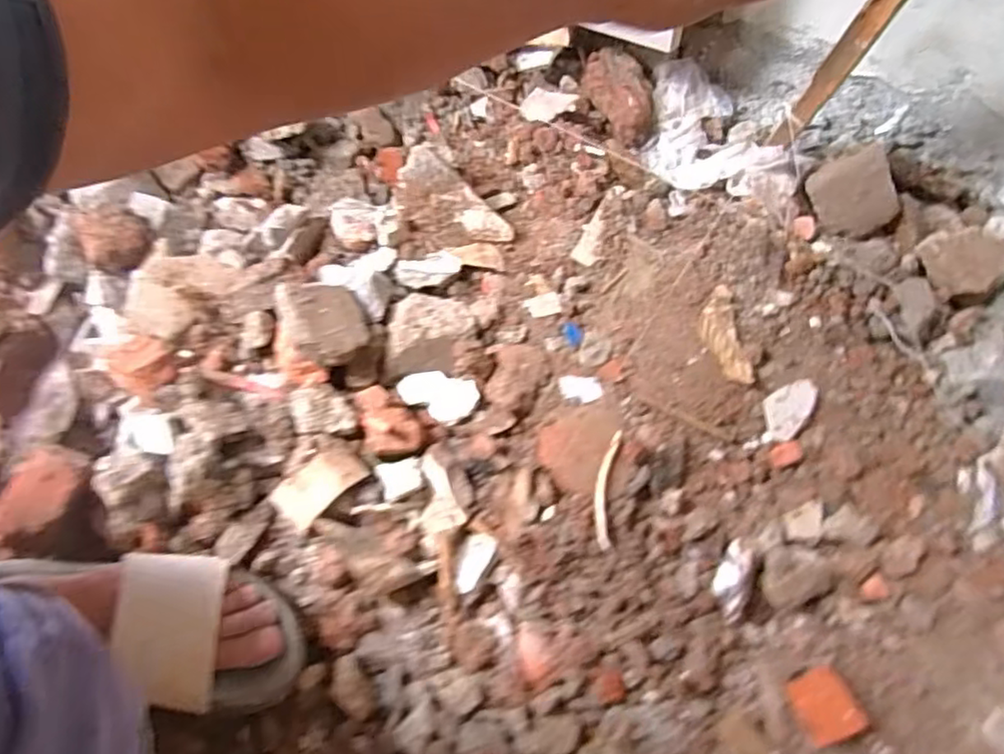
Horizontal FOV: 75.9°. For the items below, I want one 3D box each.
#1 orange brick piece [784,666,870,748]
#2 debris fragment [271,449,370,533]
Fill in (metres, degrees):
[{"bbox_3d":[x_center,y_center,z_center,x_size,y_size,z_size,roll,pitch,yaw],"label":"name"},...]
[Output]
[{"bbox_3d":[0.260,0.265,0.519,0.041,0.036,0.047,-16,70,-7],"label":"orange brick piece"},{"bbox_3d":[-0.161,0.095,0.568,0.076,0.021,0.044,-42,105,-15],"label":"debris fragment"}]

